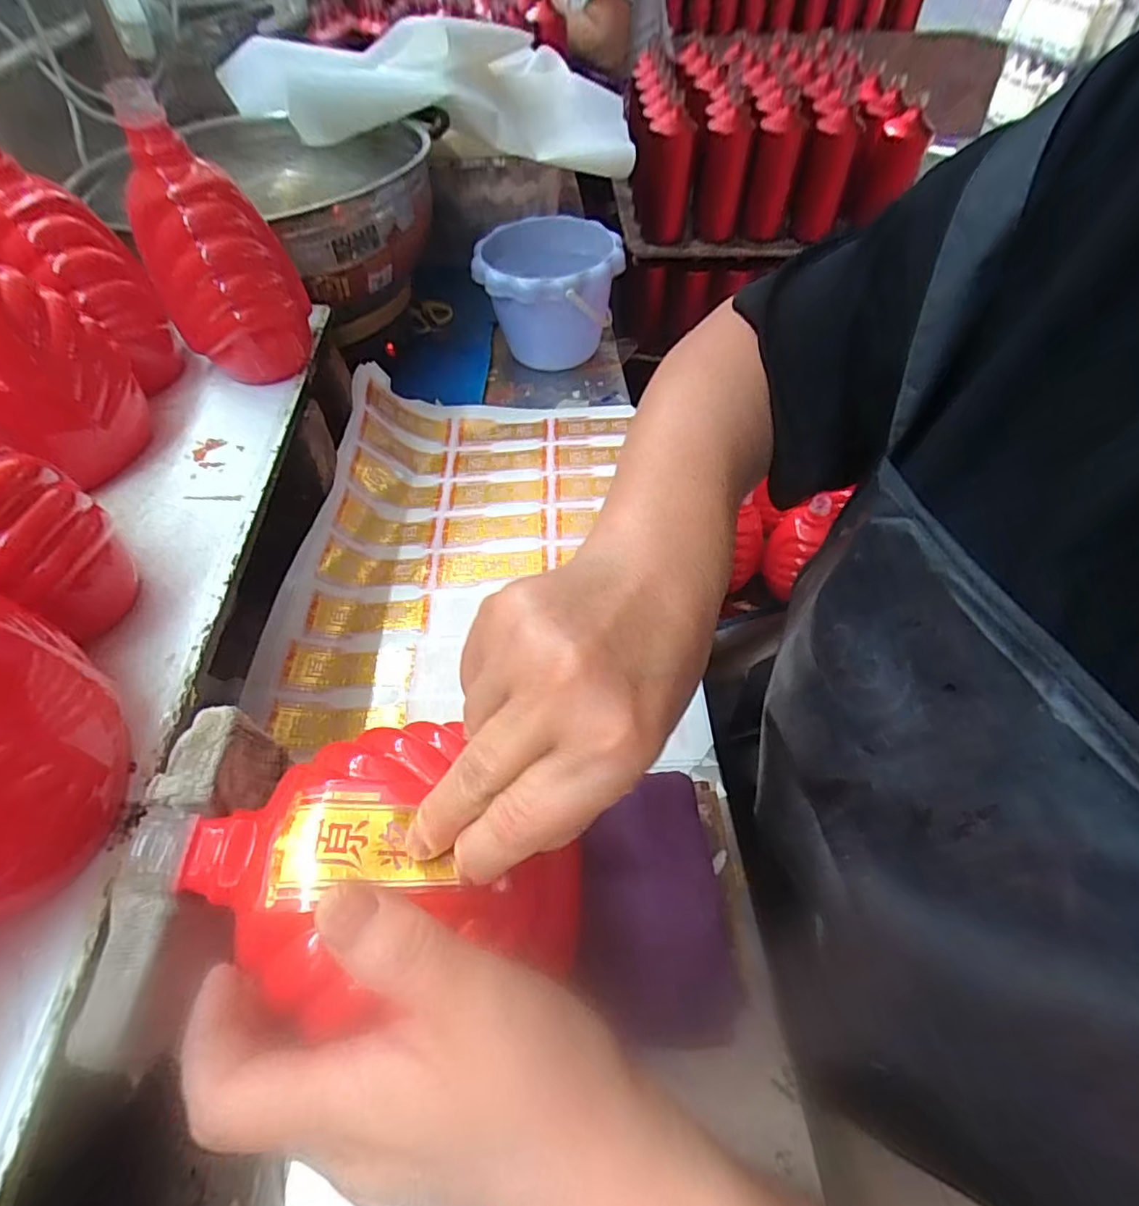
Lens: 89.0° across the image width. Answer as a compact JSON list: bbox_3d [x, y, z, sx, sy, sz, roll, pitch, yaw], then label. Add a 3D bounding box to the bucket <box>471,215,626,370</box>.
[{"bbox_3d":[-0.021,-0.343,0.666,0.153,0.124,0.156,0,52,0],"label":"bucket"}]

